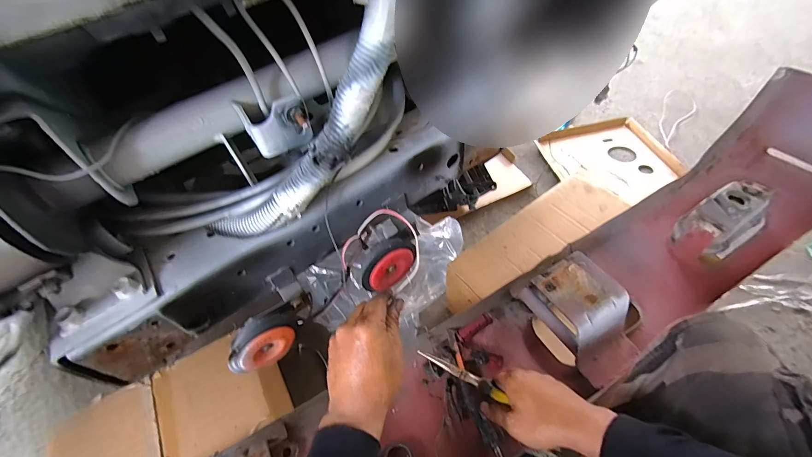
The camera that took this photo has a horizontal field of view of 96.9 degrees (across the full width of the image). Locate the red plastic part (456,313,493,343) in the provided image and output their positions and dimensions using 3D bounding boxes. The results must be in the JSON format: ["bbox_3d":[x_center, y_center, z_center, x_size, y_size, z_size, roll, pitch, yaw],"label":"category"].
[{"bbox_3d":[0.121,0.176,0.635,0.070,0.019,0.021,-28,57,-15],"label":"red plastic part"}]

